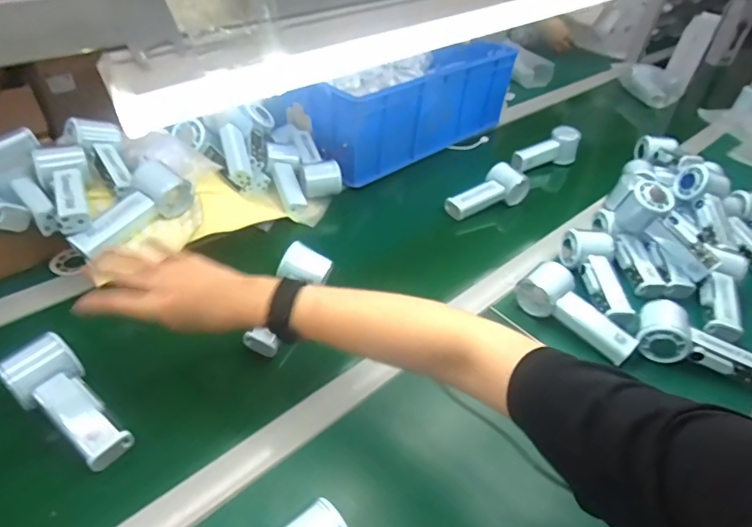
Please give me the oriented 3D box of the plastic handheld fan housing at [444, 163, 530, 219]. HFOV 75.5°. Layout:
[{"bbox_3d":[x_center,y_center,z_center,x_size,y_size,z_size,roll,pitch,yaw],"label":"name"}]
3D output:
[{"bbox_3d":[0.185,-0.121,0.809,0.143,0.061,0.053,-18,46,-25],"label":"plastic handheld fan housing"}]

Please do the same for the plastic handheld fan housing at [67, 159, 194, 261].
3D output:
[{"bbox_3d":[-0.311,-0.064,0.614,0.069,0.044,0.147,27,58,24],"label":"plastic handheld fan housing"}]

